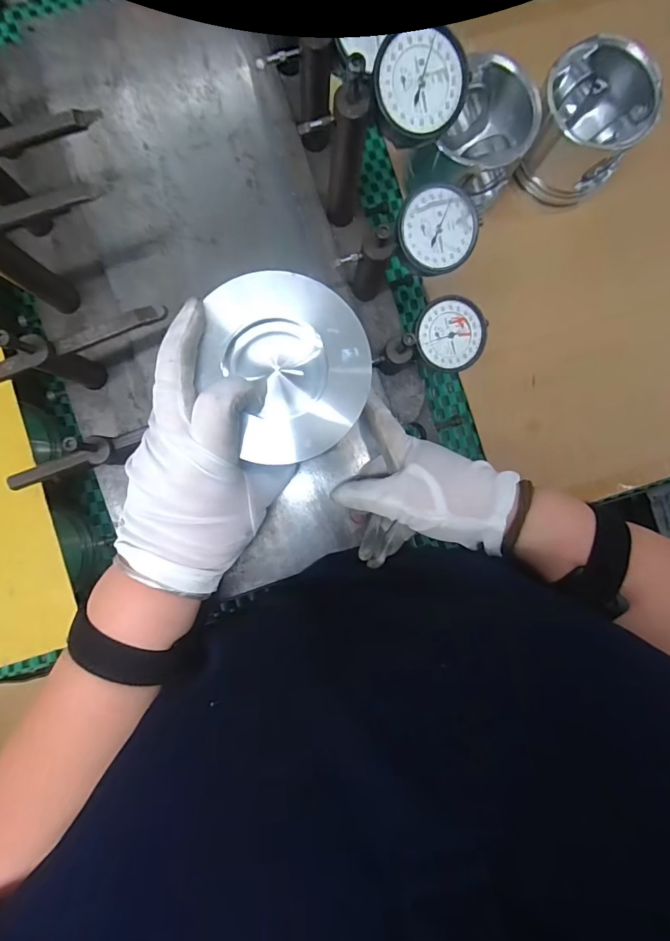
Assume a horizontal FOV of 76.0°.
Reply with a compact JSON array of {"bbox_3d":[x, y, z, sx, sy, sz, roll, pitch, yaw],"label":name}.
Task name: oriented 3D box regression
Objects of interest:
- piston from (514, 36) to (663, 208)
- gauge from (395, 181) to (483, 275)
[{"bbox_3d":[0.256,-0.359,0.458,0.104,0.117,0.104,0,88,-3],"label":"piston"},{"bbox_3d":[0.068,-0.162,0.292,0.055,0.019,0.055,-2,103,-7],"label":"gauge"}]

